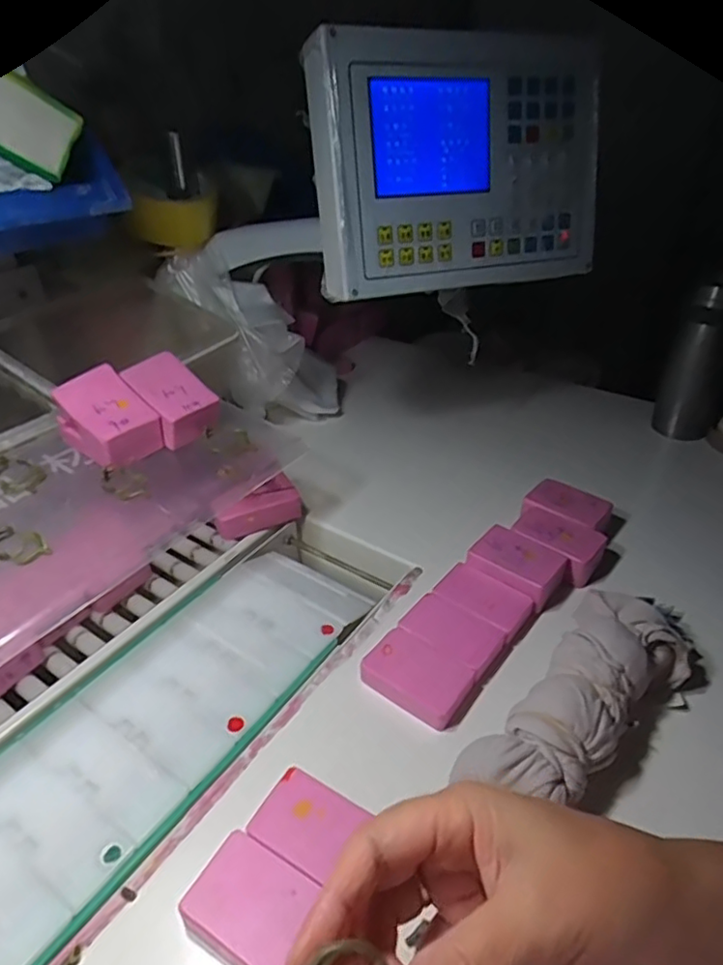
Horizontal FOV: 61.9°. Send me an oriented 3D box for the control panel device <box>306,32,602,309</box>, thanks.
[{"bbox_3d":[0.086,-0.264,0.502,0.250,0.185,0.044,-12,20,-19],"label":"control panel device"}]

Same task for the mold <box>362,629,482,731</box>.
[{"bbox_3d":[0.040,0.134,0.414,0.071,0.023,0.048,25,41,29],"label":"mold"}]

